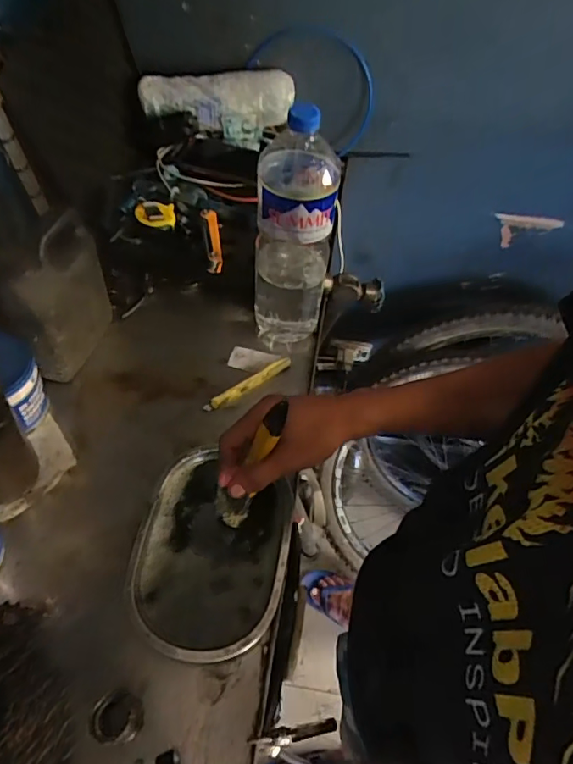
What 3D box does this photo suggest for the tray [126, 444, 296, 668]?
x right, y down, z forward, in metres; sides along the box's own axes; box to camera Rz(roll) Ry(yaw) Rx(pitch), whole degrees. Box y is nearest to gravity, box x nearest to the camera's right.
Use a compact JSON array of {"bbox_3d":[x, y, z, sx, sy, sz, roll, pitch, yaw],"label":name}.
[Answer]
[{"bbox_3d":[-0.076,0.178,0.546,0.154,0.034,0.207,11,55,3],"label":"tray"}]

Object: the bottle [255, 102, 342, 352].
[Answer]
[{"bbox_3d":[0.010,-0.174,0.627,0.092,0.307,0.100,5,55,-1],"label":"bottle"}]

